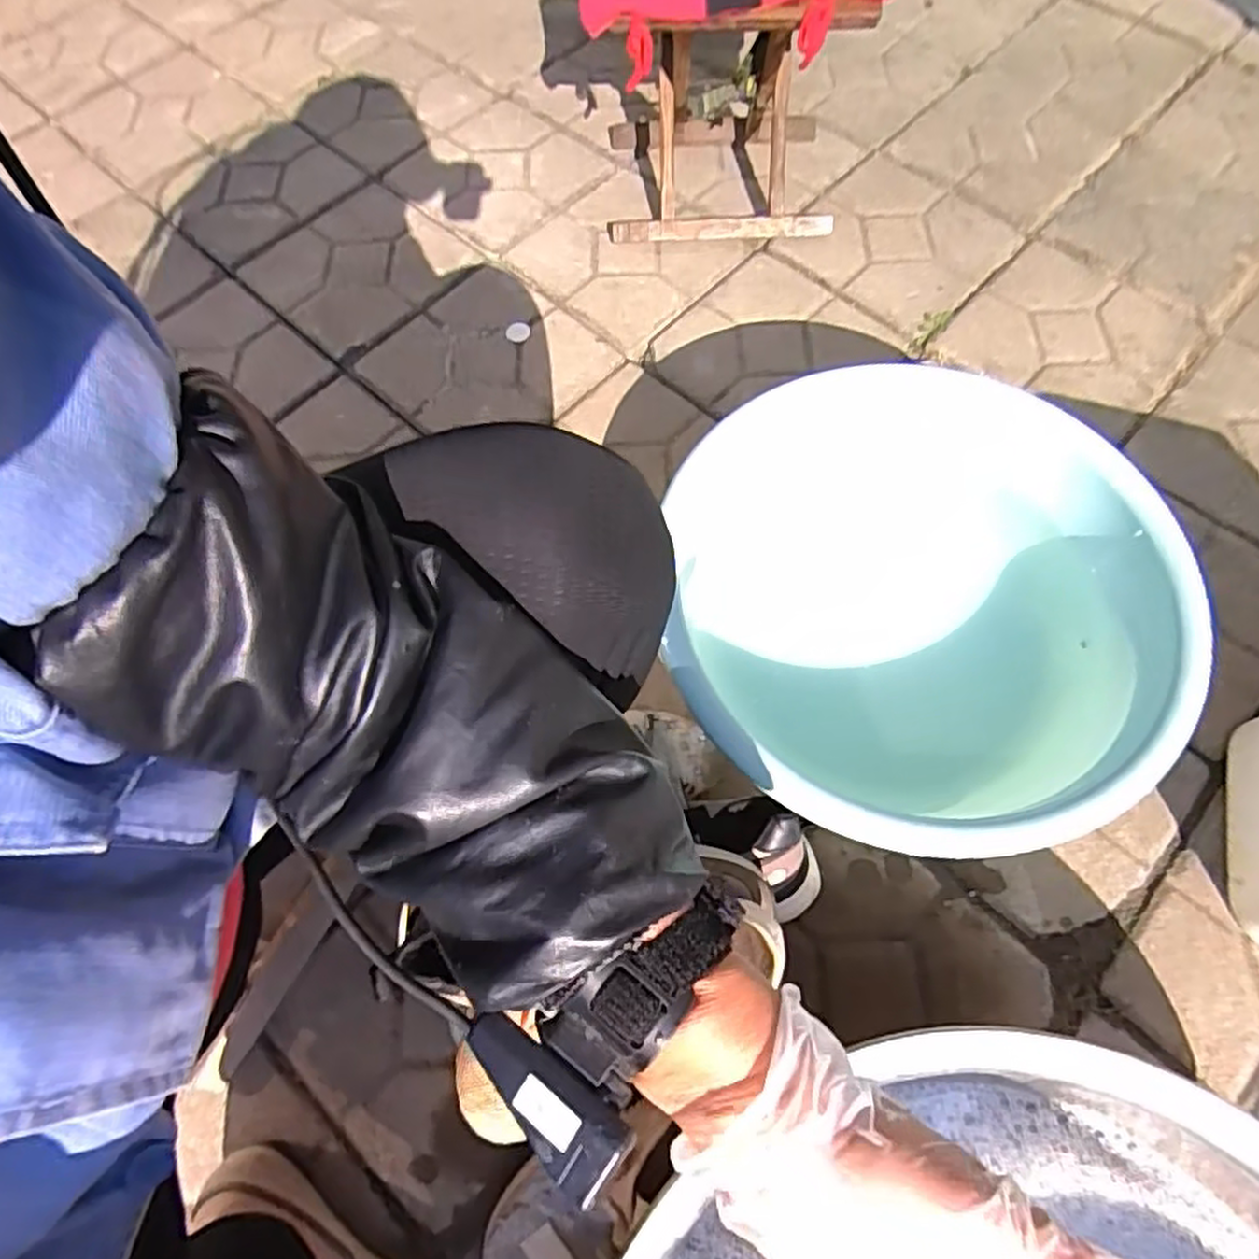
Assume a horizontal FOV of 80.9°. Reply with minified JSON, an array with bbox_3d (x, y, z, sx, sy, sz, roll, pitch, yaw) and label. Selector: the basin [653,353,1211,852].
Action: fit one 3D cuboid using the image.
[{"bbox_3d":[0.245,-0.026,0.665,0.399,0.158,0.431,-1,67,2],"label":"basin"}]

